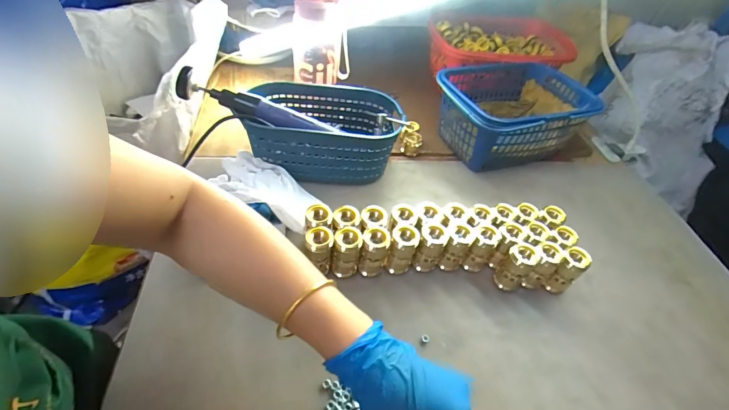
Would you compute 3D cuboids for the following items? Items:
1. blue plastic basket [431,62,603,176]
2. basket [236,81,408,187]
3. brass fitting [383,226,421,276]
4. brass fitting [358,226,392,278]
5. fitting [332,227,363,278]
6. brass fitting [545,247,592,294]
[{"bbox_3d":[0.258,-0.155,0.628,0.259,0.113,0.181,-10,49,-16],"label":"blue plastic basket"},{"bbox_3d":[-0.059,-0.110,0.556,0.213,0.095,0.144,-1,47,-9],"label":"basket"},{"bbox_3d":[0.046,0.055,0.436,0.031,0.064,0.033,20,47,12],"label":"brass fitting"},{"bbox_3d":[0.011,0.056,0.424,0.029,0.063,0.031,4,46,-4],"label":"brass fitting"},{"bbox_3d":[-0.021,0.059,0.423,0.030,0.064,0.030,8,46,0],"label":"fitting"},{"bbox_3d":[0.248,0.082,0.438,0.026,0.062,0.028,27,49,17],"label":"brass fitting"}]

